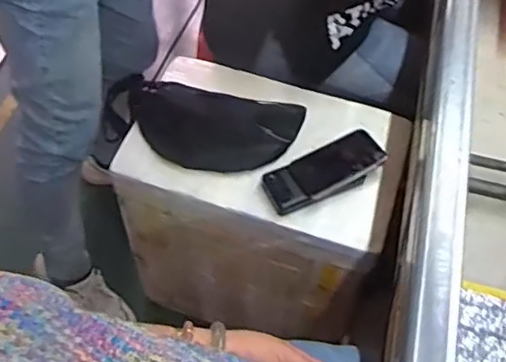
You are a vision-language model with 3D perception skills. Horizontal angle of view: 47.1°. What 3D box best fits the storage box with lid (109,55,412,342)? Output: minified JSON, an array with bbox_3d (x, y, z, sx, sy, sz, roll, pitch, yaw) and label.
[{"bbox_3d":[0.008,0.072,1.148,0.448,0.465,0.329,18,56,9],"label":"storage box with lid"}]

